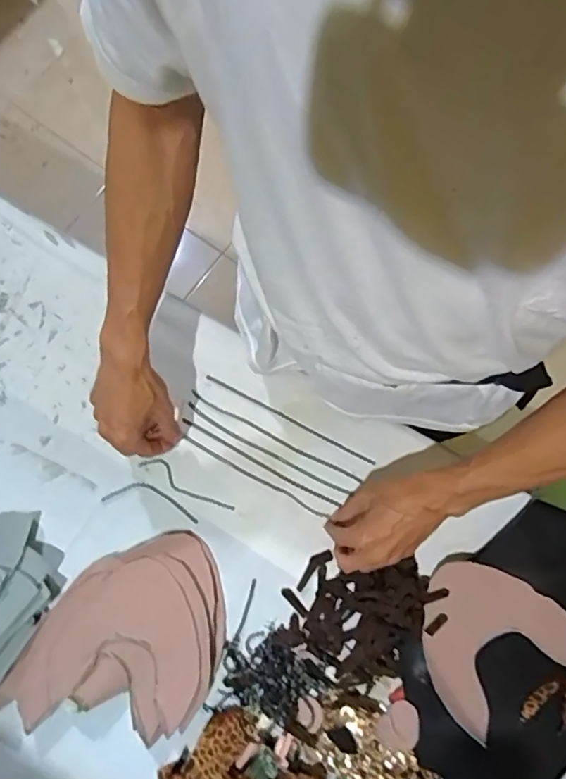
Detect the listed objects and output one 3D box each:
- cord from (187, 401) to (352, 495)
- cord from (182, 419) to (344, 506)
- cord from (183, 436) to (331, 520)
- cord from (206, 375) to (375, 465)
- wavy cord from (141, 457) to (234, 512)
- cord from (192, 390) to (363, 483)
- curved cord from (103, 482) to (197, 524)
[{"bbox_3d":[-0.022,0.074,0.670,0.221,0.009,0.010,29,80,5],"label":"cord"},{"bbox_3d":[-0.029,0.091,0.670,0.213,0.016,0.008,28,80,5],"label":"cord"},{"bbox_3d":[-0.036,0.107,0.669,0.195,0.009,0.007,28,80,9],"label":"cord"},{"bbox_3d":[0.007,0.037,0.675,0.231,0.007,0.006,28,80,5],"label":"cord"},{"bbox_3d":[-0.118,0.119,0.665,0.126,0.005,0.023,33,81,5],"label":"wavy cord"},{"bbox_3d":[-0.011,0.059,0.677,0.234,0.009,0.008,27,80,5],"label":"cord"},{"bbox_3d":[-0.162,0.136,0.675,0.121,0.005,0.033,12,79,2],"label":"curved cord"}]

